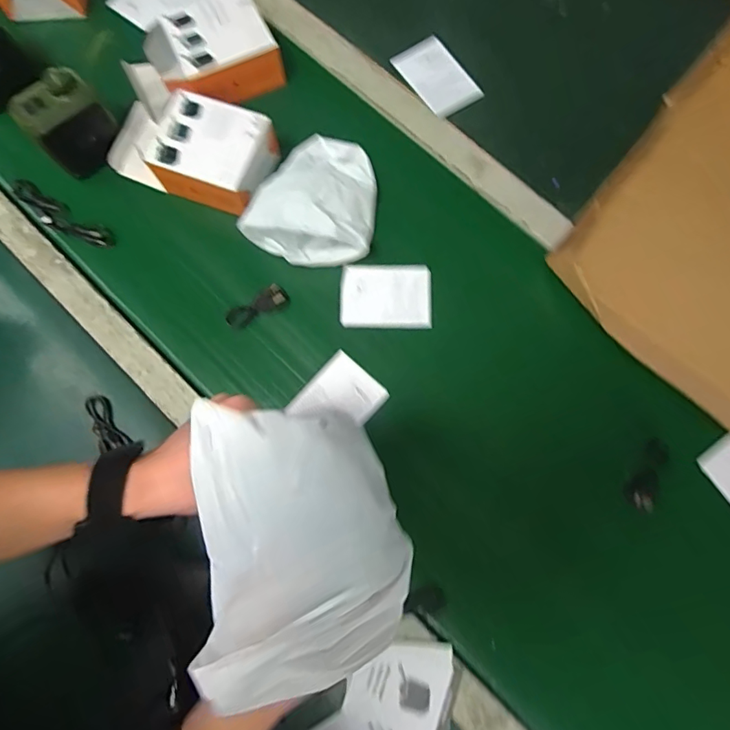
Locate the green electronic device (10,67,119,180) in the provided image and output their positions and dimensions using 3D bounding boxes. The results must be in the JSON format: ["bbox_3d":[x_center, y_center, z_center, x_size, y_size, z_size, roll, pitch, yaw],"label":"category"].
[{"bbox_3d":[-0.335,-0.272,0.546,0.052,0.094,0.080,43,80,9],"label":"green electronic device"}]

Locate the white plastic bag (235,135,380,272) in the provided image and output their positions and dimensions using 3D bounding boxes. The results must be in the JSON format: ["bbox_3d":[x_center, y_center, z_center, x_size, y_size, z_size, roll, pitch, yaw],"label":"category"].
[{"bbox_3d":[-0.052,-0.192,0.539,0.129,0.072,0.155,12,77,2],"label":"white plastic bag"}]

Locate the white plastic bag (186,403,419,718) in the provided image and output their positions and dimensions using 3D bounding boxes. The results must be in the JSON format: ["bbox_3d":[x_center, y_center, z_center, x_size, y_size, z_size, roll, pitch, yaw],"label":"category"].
[{"bbox_3d":[-0.035,0.087,0.252,0.105,0.052,0.130,-10,78,-1],"label":"white plastic bag"}]

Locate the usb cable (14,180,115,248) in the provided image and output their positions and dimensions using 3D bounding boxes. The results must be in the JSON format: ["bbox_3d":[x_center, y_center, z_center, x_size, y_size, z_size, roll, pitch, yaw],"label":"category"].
[{"bbox_3d":[-0.361,-0.175,0.568,0.143,0.007,0.033,31,77,6],"label":"usb cable"}]

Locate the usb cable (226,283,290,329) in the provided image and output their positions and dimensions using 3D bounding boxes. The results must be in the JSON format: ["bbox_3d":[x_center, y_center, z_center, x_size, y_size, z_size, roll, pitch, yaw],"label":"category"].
[{"bbox_3d":[-0.123,-0.065,0.546,0.073,0.008,0.025,-29,79,-9],"label":"usb cable"}]

